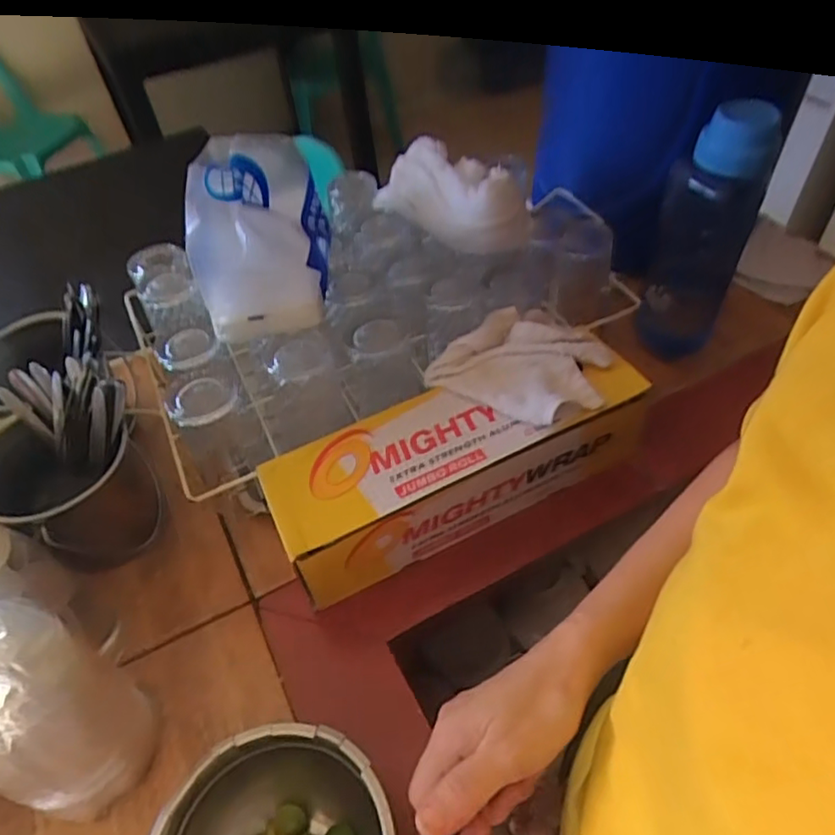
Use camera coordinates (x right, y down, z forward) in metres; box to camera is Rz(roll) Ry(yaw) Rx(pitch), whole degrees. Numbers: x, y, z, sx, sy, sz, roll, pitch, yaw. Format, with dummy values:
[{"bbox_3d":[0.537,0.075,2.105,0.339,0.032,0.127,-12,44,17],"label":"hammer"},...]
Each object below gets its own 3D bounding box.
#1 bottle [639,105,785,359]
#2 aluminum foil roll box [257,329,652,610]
[{"bbox_3d":[0.300,-0.190,0.657,0.090,0.268,0.085,17,52,18],"label":"bottle"},{"bbox_3d":[0.041,0.045,0.609,0.355,0.123,0.110,-24,51,-16],"label":"aluminum foil roll box"}]

